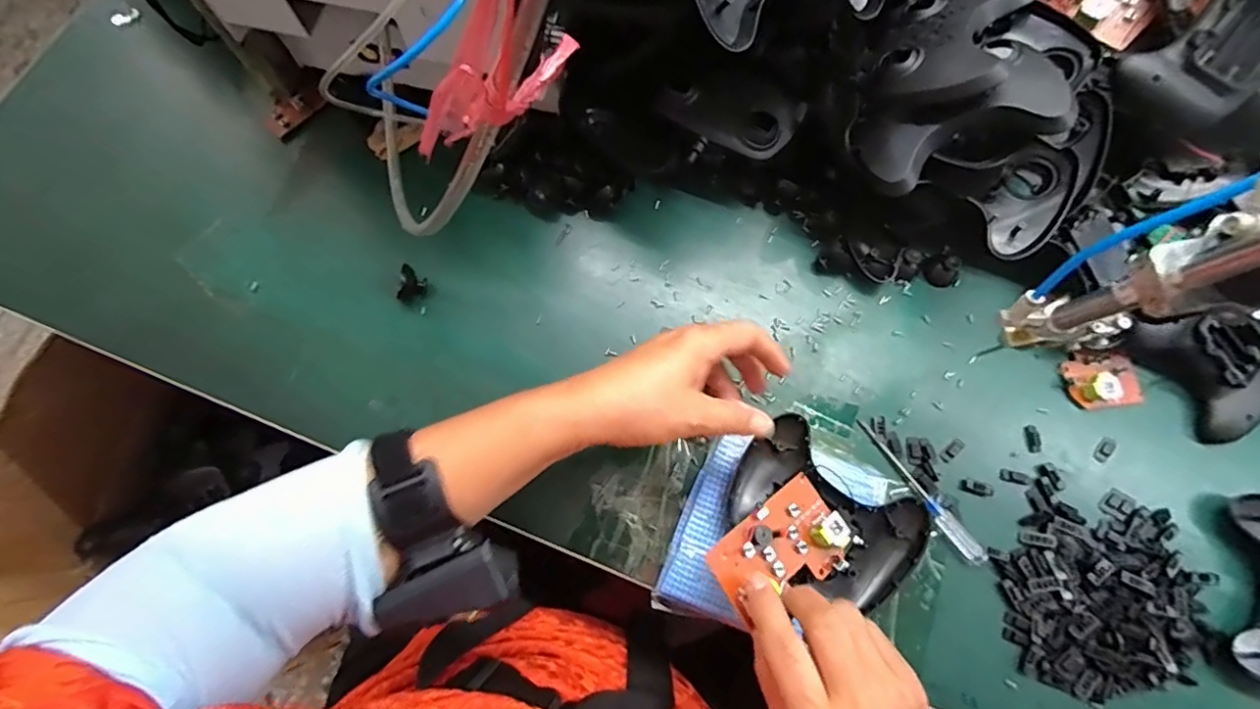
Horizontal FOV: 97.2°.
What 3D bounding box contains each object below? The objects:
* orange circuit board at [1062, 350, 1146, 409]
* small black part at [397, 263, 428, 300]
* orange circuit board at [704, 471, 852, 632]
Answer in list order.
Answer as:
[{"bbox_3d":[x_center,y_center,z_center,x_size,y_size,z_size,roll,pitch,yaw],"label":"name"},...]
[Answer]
[{"bbox_3d":[0.354,0.017,0.412,0.053,0.020,0.042,-9,75,-3],"label":"orange circuit board"},{"bbox_3d":[-0.160,-0.053,0.407,0.016,0.018,0.026,7,75,1],"label":"small black part"},{"bbox_3d":[0.092,0.115,0.329,0.089,0.014,0.055,-25,78,-28],"label":"orange circuit board"}]

